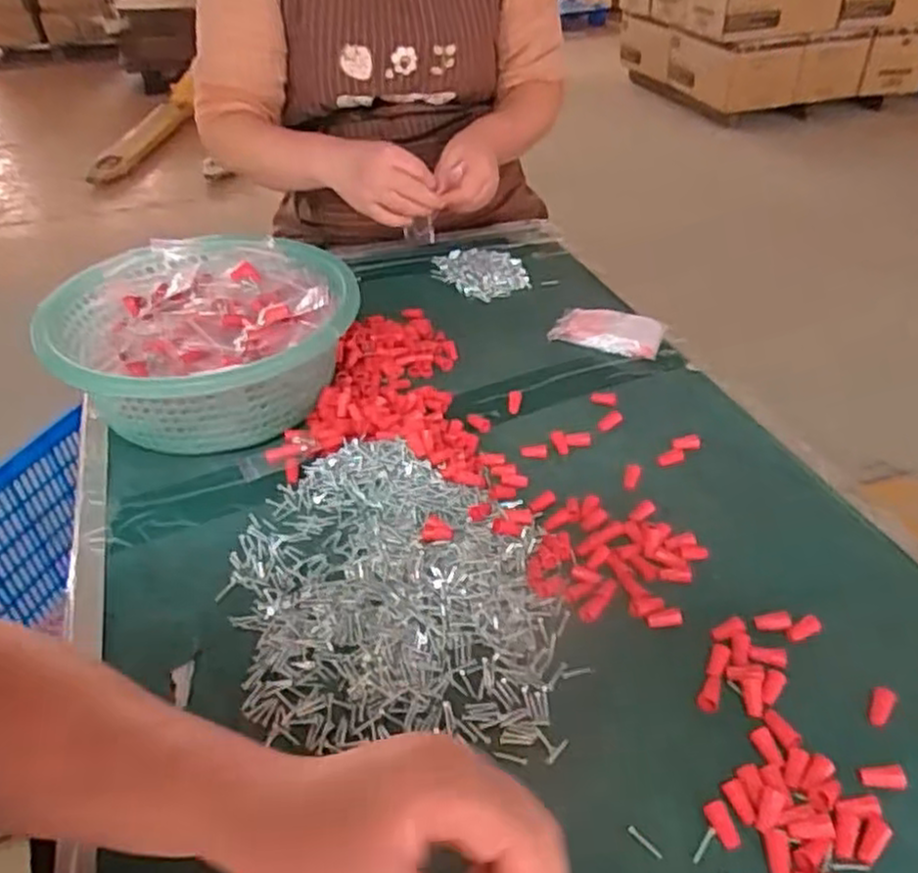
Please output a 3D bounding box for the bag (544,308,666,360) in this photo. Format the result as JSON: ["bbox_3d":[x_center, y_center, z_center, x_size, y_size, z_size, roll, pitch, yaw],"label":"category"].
[{"bbox_3d":[0.161,-0.116,0.809,0.113,0.023,0.068,12,39,15],"label":"bag"}]

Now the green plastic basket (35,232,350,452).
[{"bbox_3d":[-0.231,-0.086,0.703,0.262,0.099,0.258,0,37,0],"label":"green plastic basket"}]

